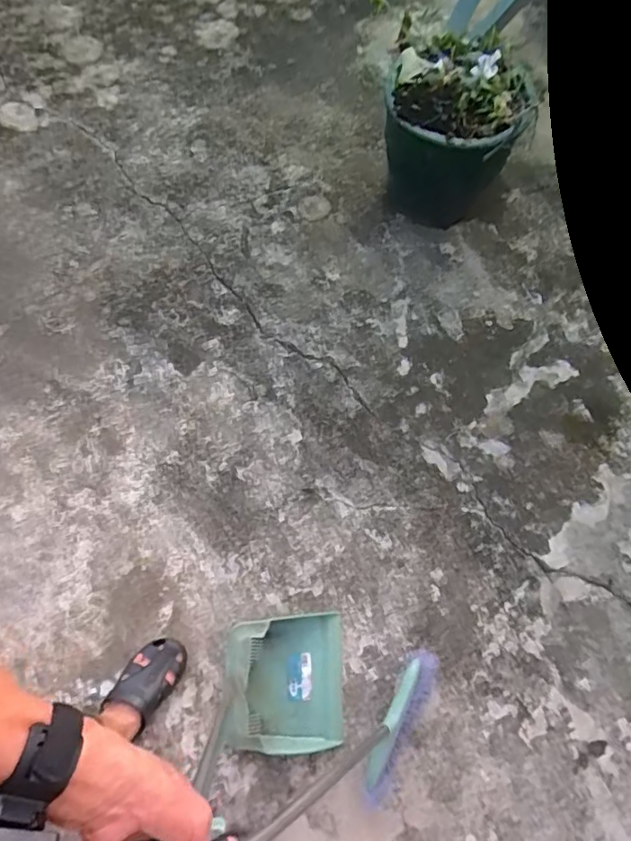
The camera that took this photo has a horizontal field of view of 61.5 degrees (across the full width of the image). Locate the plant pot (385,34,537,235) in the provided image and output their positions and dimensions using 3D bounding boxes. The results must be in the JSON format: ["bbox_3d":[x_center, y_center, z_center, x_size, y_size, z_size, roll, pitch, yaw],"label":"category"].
[{"bbox_3d":[0.330,-0.710,1.340,0.317,0.345,0.299,13,69,3],"label":"plant pot"}]

